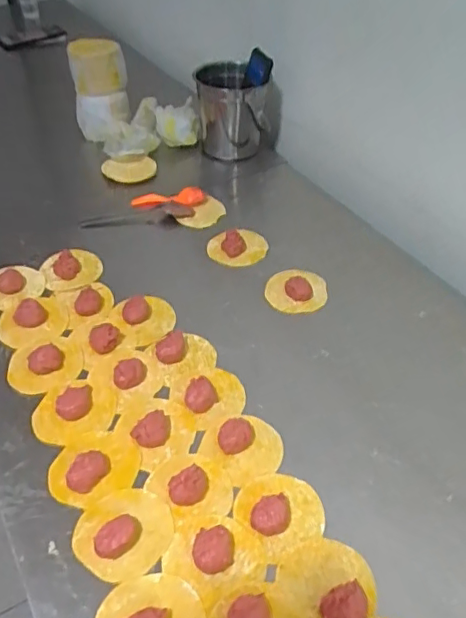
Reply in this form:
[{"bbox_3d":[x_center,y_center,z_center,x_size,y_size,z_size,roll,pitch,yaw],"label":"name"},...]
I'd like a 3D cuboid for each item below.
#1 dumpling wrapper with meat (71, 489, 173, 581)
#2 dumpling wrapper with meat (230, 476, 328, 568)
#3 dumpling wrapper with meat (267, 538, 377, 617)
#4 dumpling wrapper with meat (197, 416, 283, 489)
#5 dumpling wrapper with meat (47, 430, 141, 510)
[{"bbox_3d":[-0.097,0.193,0.501,0.080,0.023,0.081,0,45,0],"label":"dumpling wrapper with meat"},{"bbox_3d":[0.045,0.180,0.514,0.070,0.021,0.077,-27,52,-25],"label":"dumpling wrapper with meat"},{"bbox_3d":[0.077,0.229,0.467,0.090,0.024,0.073,-18,48,-17],"label":"dumpling wrapper with meat"},{"bbox_3d":[0.011,0.138,0.568,0.079,0.020,0.069,-20,49,-19],"label":"dumpling wrapper with meat"},{"bbox_3d":[-0.135,0.151,0.546,0.086,0.020,0.068,-18,48,-17],"label":"dumpling wrapper with meat"}]

